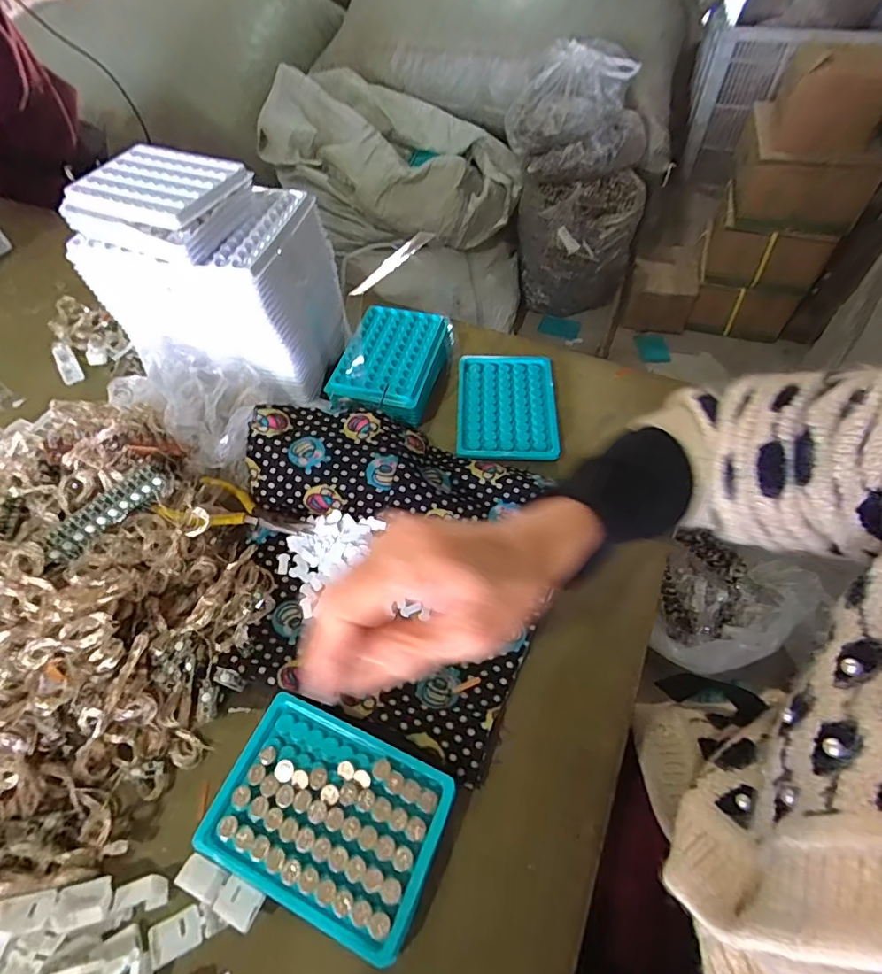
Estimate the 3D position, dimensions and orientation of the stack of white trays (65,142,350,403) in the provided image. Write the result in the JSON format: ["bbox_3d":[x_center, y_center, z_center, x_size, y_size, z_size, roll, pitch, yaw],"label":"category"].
[{"bbox_3d":[-0.209,-0.201,0.476,0.194,0.176,0.132,13,56,10],"label":"stack of white trays"}]

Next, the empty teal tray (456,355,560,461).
[{"bbox_3d":[0.068,-0.085,0.509,0.098,0.008,0.137,2,55,2],"label":"empty teal tray"}]

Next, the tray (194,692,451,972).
[{"bbox_3d":[-0.070,0.206,0.314,0.135,0.032,0.097,19,57,14],"label":"tray"}]

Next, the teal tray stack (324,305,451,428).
[{"bbox_3d":[-0.049,-0.131,0.516,0.095,0.036,0.125,13,56,10],"label":"teal tray stack"}]

